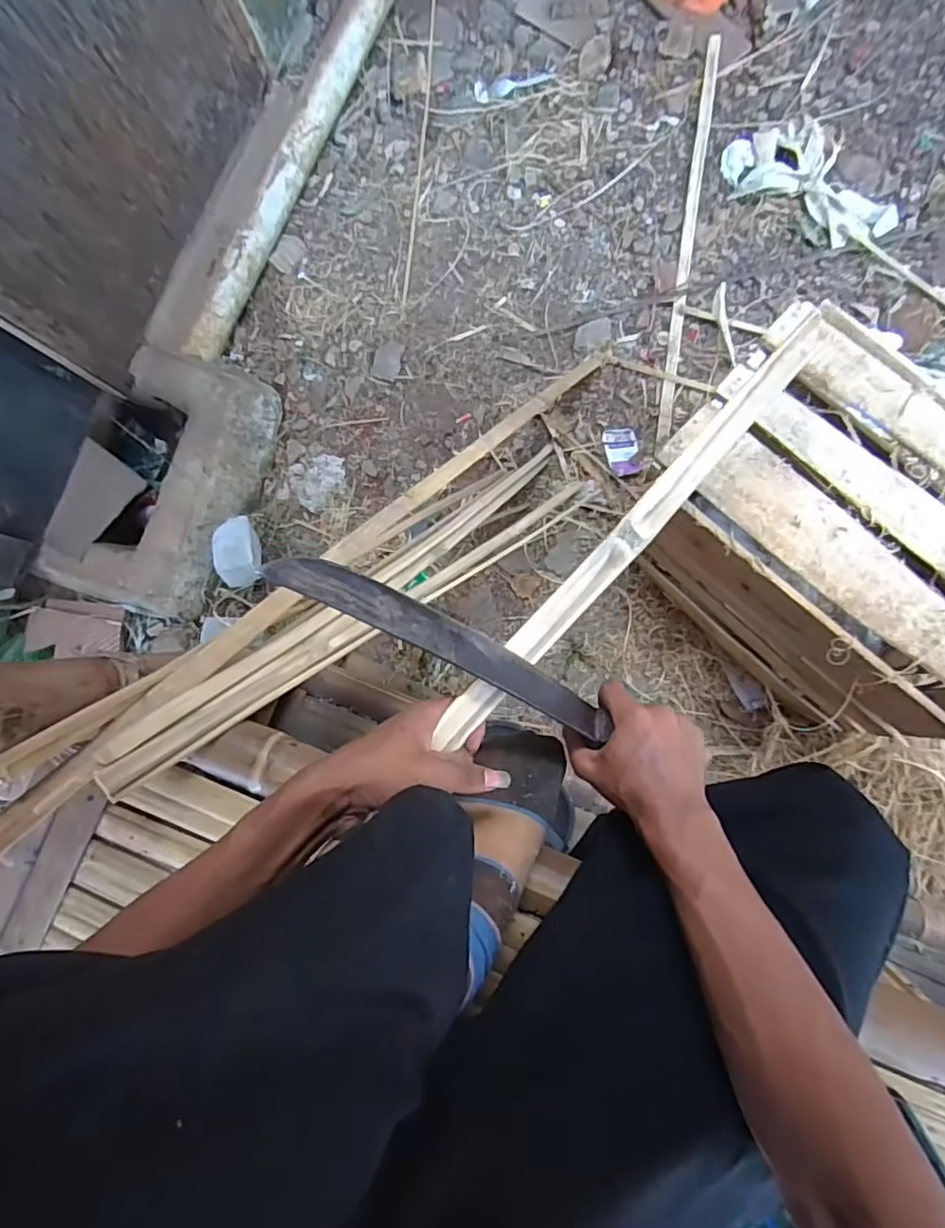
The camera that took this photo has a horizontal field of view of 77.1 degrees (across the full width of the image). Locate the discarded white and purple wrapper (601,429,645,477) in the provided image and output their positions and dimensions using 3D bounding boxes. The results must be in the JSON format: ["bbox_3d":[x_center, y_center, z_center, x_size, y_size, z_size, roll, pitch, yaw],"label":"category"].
[{"bbox_3d":[0.301,-0.325,1.185,0.065,0.019,0.103,-12,82,5],"label":"discarded white and purple wrapper"}]

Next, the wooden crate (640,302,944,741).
[{"bbox_3d":[0.542,-0.100,0.916,0.338,0.382,0.499,-45,79,2],"label":"wooden crate"}]

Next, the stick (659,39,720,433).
[{"bbox_3d":[0.450,-0.792,1.233,0.027,0.012,0.893,9,84,8],"label":"stick"}]

